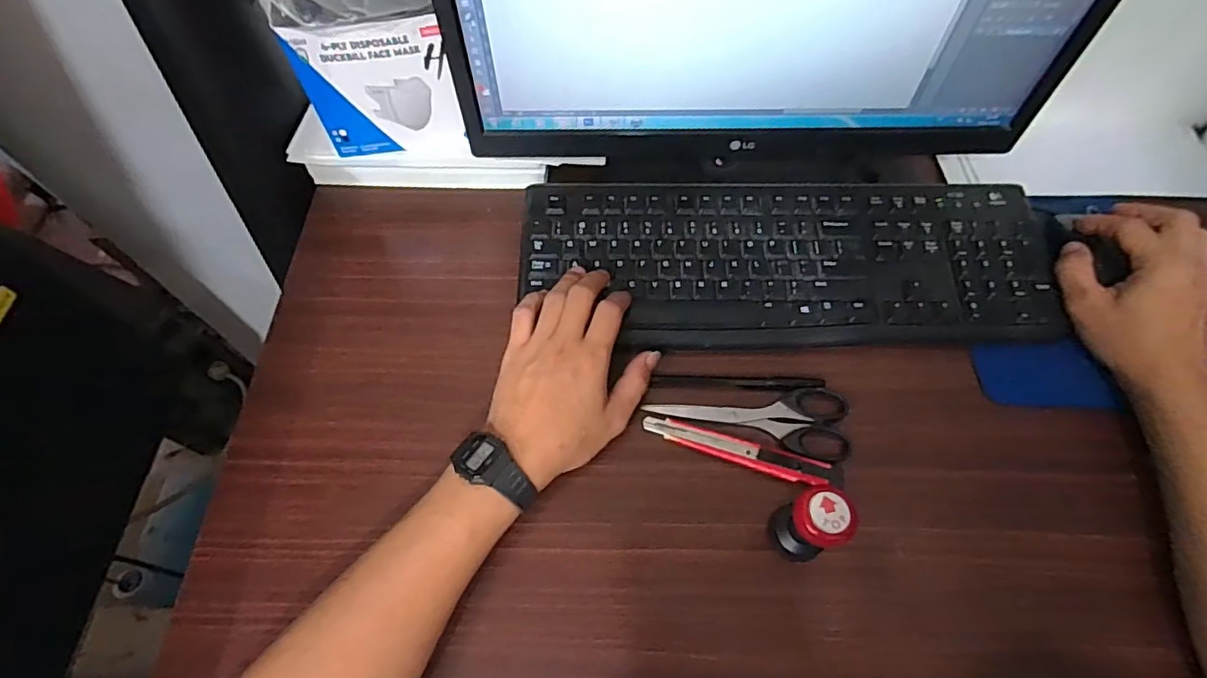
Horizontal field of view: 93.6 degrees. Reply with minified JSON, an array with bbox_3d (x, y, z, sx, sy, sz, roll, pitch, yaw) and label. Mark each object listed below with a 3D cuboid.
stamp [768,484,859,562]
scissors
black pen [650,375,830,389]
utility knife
[{"bbox_3d":[0.129,0.118,0.361,0.030,0.082,0.041,-12,63,-6],"label":"stamp"},{"bbox_3d":[0.110,0.056,0.431,0.149,0.006,0.054,8,63,4],"label":"scissors"},{"bbox_3d":[0.107,0.034,0.448,0.131,0.008,0.010,1,62,0],"label":"black pen"},{"bbox_3d":[0.102,0.082,0.415,0.145,0.015,0.020,16,63,8],"label":"utility knife"}]

